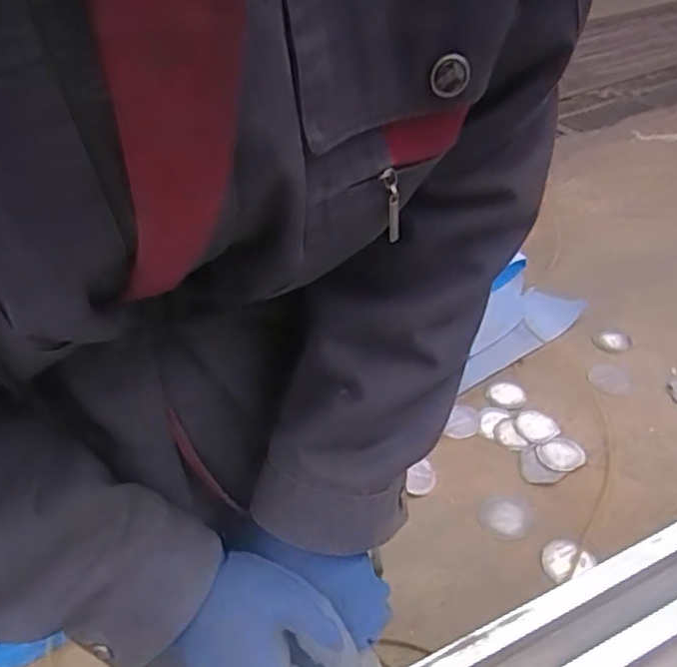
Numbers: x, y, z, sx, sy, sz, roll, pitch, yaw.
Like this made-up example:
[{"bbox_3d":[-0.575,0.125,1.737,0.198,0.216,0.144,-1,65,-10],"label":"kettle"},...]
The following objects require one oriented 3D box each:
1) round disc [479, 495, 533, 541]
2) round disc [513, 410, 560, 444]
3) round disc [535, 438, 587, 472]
[{"bbox_3d":[0.372,0.405,1.428,0.119,0.009,0.106,-31,46,-30],"label":"round disc"},{"bbox_3d":[0.496,0.235,1.625,0.094,0.015,0.105,-25,44,-24],"label":"round disc"},{"bbox_3d":[0.537,0.297,1.555,0.108,0.022,0.086,-14,40,-13],"label":"round disc"}]

